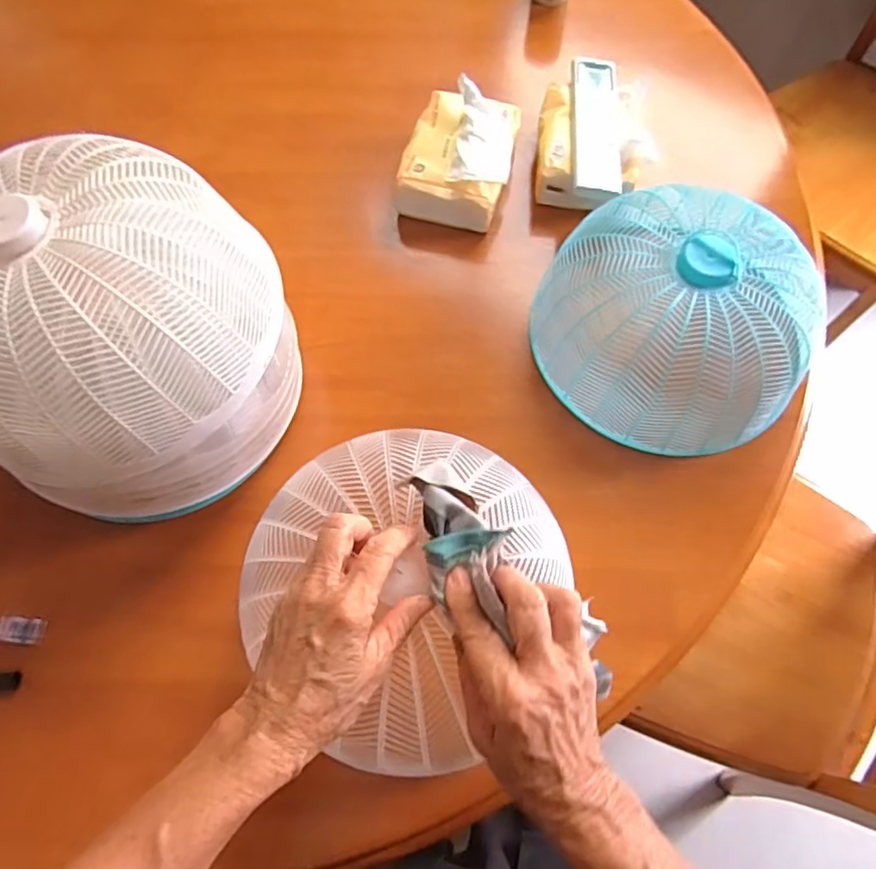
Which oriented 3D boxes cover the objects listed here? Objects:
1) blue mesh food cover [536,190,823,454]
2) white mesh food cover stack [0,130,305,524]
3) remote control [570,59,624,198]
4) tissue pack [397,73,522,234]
[{"bbox_3d":[0.196,-0.096,0.519,0.195,0.115,0.214,-36,71,-12],"label":"blue mesh food cover"},{"bbox_3d":[-0.218,-0.069,0.455,0.223,0.201,0.194,-28,70,-9],"label":"white mesh food cover stack"},{"bbox_3d":[0.155,-0.301,0.601,0.048,0.016,0.174,3,68,3],"label":"remote control"},{"bbox_3d":[0.021,-0.275,0.609,0.102,0.074,0.126,14,69,7],"label":"tissue pack"}]

